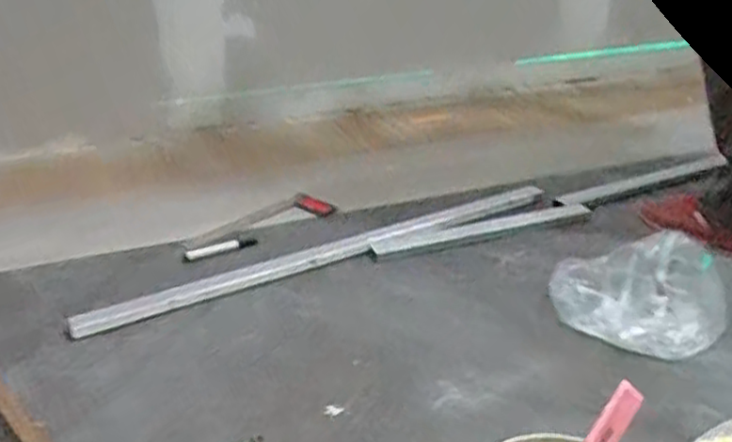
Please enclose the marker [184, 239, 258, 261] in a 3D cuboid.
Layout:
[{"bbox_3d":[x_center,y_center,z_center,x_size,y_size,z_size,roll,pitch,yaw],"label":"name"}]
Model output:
[{"bbox_3d":[-0.271,0.049,1.350,0.137,0.019,0.022,-16,30,-24],"label":"marker"}]

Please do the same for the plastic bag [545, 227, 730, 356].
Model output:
[{"bbox_3d":[0.416,0.109,1.087,0.241,0.086,0.208,-5,28,-5],"label":"plastic bag"}]

